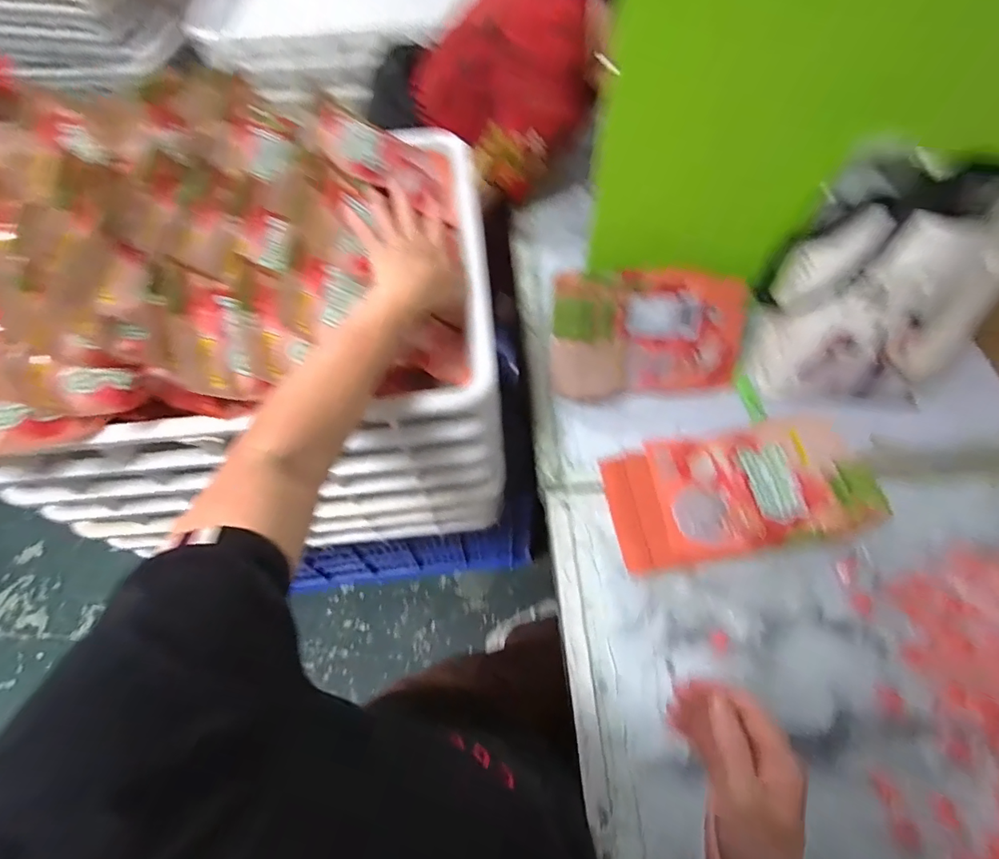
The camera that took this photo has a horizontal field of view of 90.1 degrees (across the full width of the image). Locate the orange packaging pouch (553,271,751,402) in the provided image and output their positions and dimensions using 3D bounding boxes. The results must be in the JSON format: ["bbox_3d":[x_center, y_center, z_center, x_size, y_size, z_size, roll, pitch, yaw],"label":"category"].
[{"bbox_3d":[0.268,-0.140,0.708,0.184,0.029,0.164,-3,100,-9],"label":"orange packaging pouch"}]

